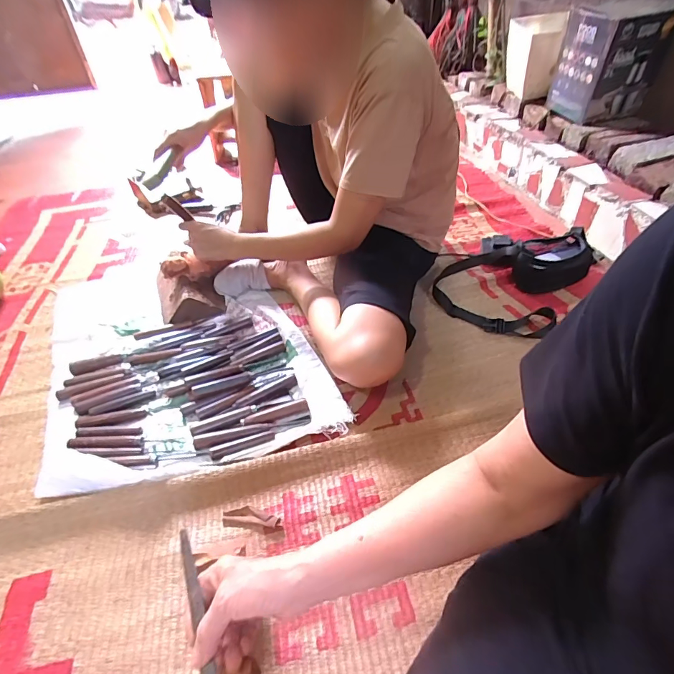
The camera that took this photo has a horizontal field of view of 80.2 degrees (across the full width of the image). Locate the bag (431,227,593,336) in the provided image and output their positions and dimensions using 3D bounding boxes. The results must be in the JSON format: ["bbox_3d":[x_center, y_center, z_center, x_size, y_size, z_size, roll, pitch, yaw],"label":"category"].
[{"bbox_3d":[0.396,-0.154,0.897,0.268,0.077,0.360,32,54,30],"label":"bag"}]

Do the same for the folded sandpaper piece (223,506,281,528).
[{"bbox_3d":[-0.119,0.252,0.566,0.080,0.010,0.022,7,45,9],"label":"folded sandpaper piece"}]

